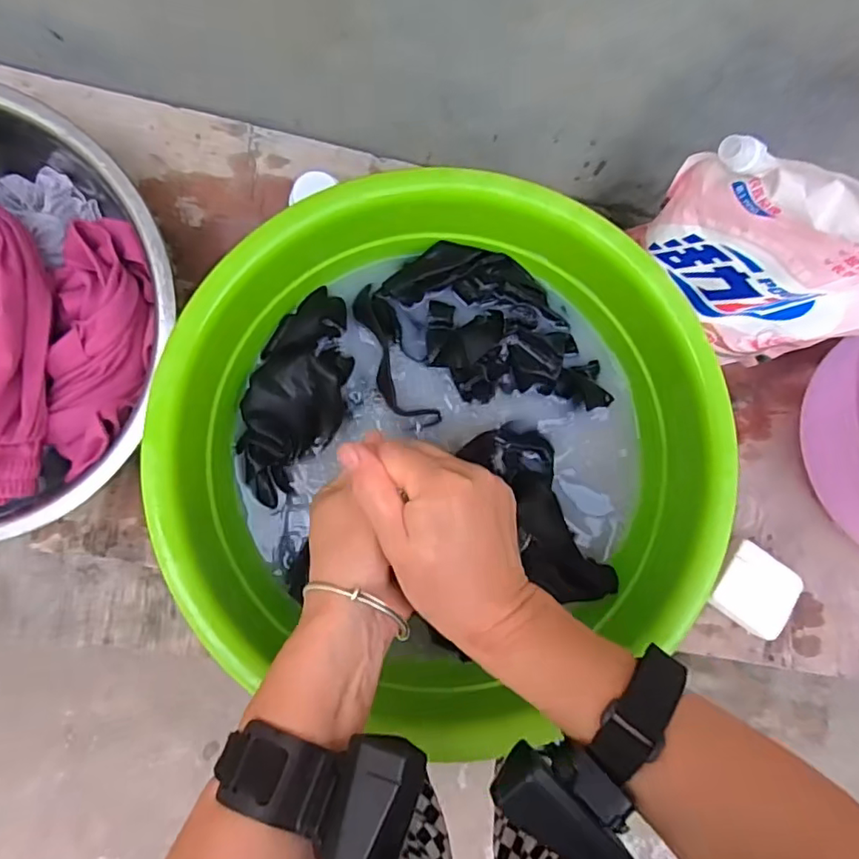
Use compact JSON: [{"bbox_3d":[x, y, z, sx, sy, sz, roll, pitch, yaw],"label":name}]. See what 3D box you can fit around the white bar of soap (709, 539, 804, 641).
[{"bbox_3d":[0.321,0.158,0.568,0.075,0.018,0.072,37,87,0],"label":"white bar of soap"}]

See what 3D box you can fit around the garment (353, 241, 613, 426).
[{"bbox_3d":[0.045,-0.085,0.485,0.195,0.037,0.142,-7,87,-2],"label":"garment"}]

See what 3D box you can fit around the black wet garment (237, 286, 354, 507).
[{"bbox_3d":[-0.111,-0.028,0.483,0.077,0.025,0.178,12,87,-1],"label":"black wet garment"}]

